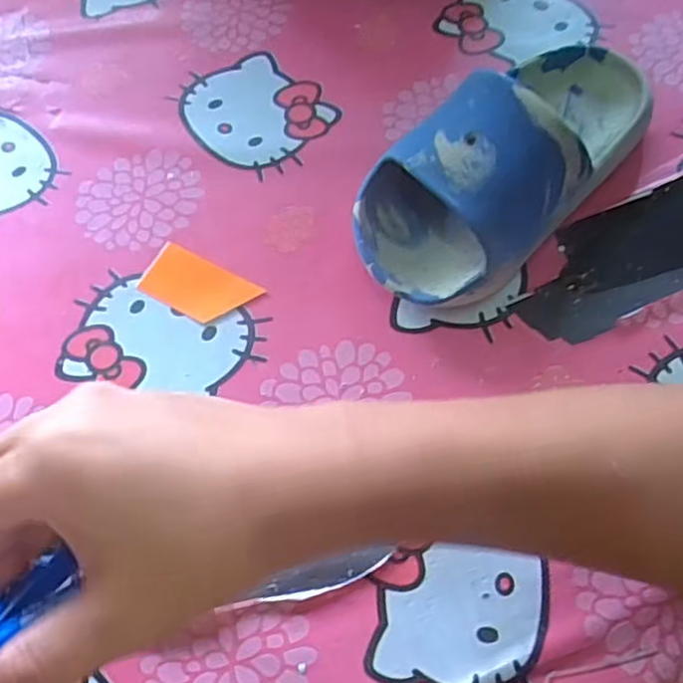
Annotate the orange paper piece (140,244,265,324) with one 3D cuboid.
[{"bbox_3d":[-0.072,-0.028,0.343,0.057,0.004,0.029,28,70,16],"label":"orange paper piece"}]

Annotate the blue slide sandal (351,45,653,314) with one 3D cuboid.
[{"bbox_3d":[0.081,-0.091,0.330,0.172,0.063,0.077,-41,69,-14],"label":"blue slide sandal"}]

